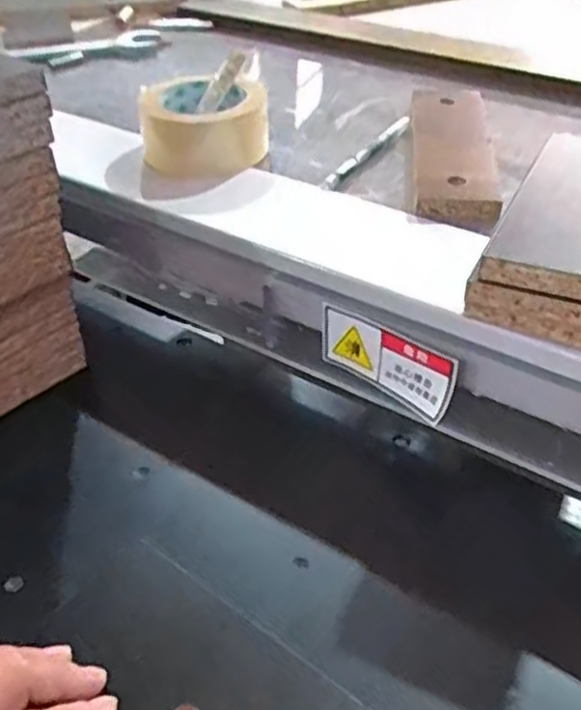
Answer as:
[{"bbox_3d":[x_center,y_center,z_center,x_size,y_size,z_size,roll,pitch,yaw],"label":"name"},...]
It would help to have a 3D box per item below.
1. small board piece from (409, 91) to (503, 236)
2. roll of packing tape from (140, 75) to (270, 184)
[{"bbox_3d":[0.136,-0.175,0.626,0.063,0.014,0.257,4,39,6],"label":"small board piece"},{"bbox_3d":[-0.075,-0.197,0.628,0.108,0.044,0.107,-6,39,-7],"label":"roll of packing tape"}]

